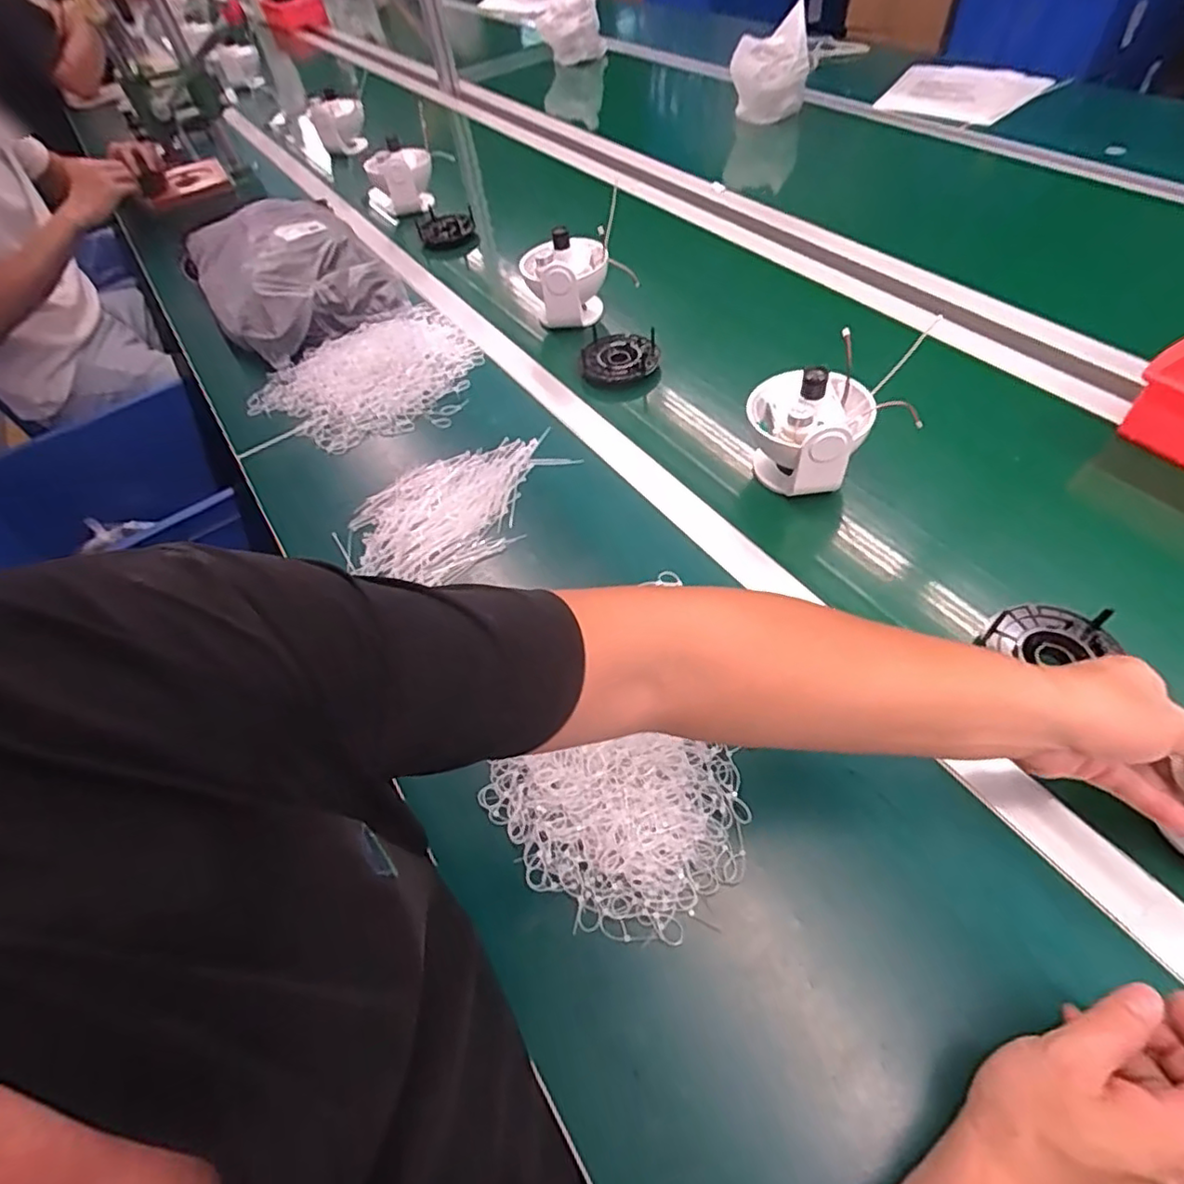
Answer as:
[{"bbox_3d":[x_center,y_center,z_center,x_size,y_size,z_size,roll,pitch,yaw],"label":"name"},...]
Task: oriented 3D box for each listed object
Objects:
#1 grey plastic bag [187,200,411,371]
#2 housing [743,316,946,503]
[{"bbox_3d":[-0.470,-0.493,0.954,0.247,0.106,0.331,-34,56,-15],"label":"grey plastic bag"},{"bbox_3d":[0.227,-0.168,0.623,0.111,0.114,0.111,-17,54,-2],"label":"housing"}]

